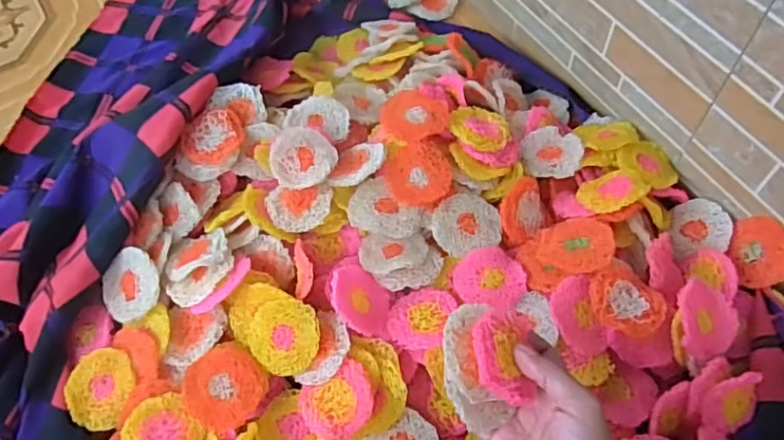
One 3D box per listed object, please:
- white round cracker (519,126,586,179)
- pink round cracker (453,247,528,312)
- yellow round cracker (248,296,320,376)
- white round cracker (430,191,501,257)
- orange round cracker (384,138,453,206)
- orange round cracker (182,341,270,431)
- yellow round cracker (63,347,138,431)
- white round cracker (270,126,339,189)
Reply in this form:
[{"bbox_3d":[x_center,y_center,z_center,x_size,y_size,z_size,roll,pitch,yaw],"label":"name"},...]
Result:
[{"bbox_3d":[0.165,-0.071,0.646,0.059,0.015,0.062,-1,60,2],"label":"white round cracker"},{"bbox_3d":[0.091,0.053,0.581,0.064,0.008,0.060,-1,60,2],"label":"pink round cracker"},{"bbox_3d":[-0.095,0.101,0.553,0.063,0.007,0.063,0,94,4],"label":"yellow round cracker"},{"bbox_3d":[0.071,0.003,0.601,0.064,0.004,0.057,-16,88,-8],"label":"white round cracker"},{"bbox_3d":[0.024,-0.047,0.604,0.062,0.013,0.066,-1,60,2],"label":"orange round cracker"},{"bbox_3d":[-0.144,0.142,0.543,0.068,0.009,0.064,42,69,7],"label":"orange round cracker"},{"bbox_3d":[-0.261,0.149,0.559,0.056,0.006,0.066,22,80,5],"label":"yellow round cracker"},{"bbox_3d":[-0.086,-0.061,0.606,0.062,0.008,0.064,0,64,0],"label":"white round cracker"}]

